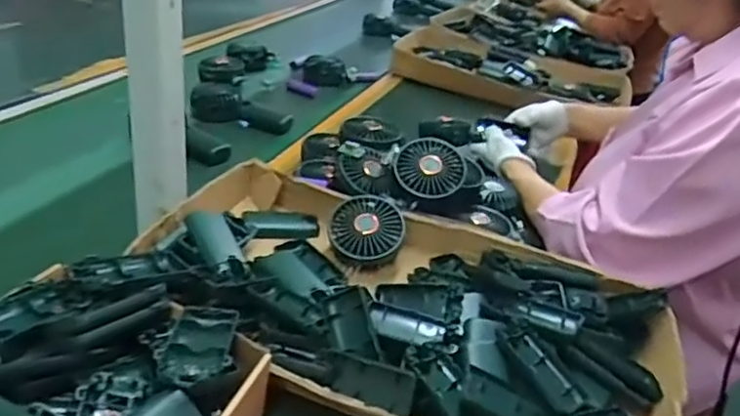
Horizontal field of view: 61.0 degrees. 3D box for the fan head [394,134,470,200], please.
[{"bbox_3d":[0.073,-0.056,0.770,0.089,0.026,0.089,-23,59,-14],"label":"fan head"}]

